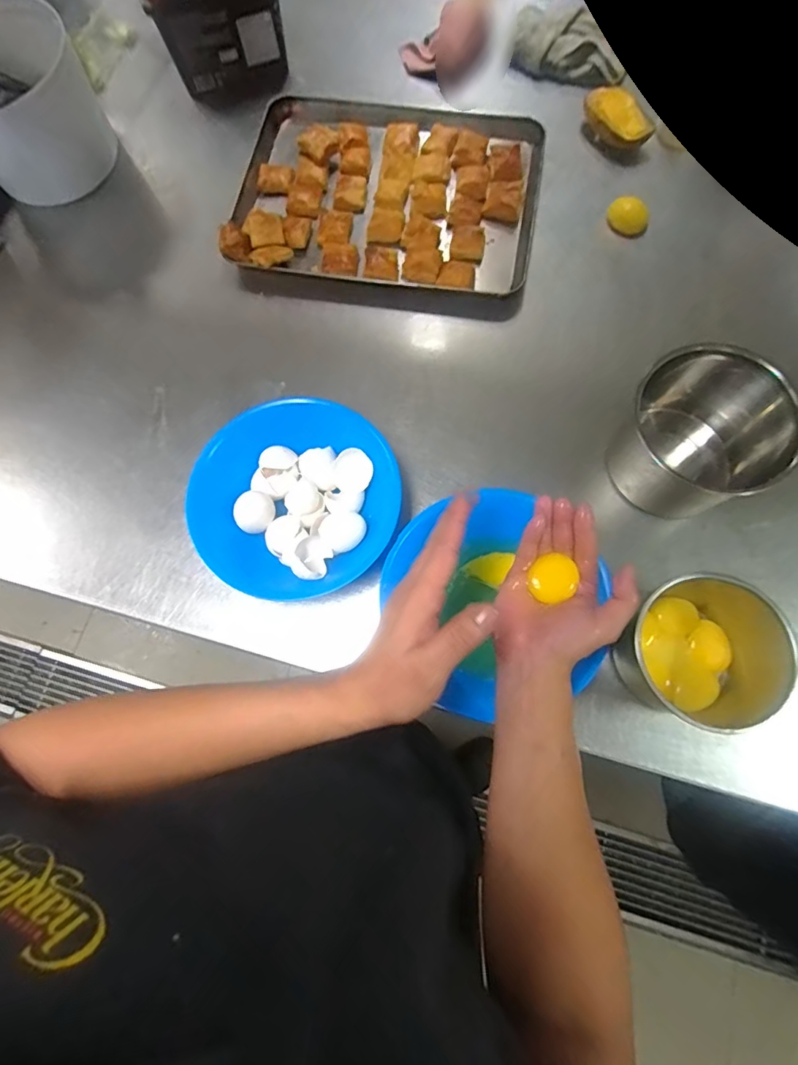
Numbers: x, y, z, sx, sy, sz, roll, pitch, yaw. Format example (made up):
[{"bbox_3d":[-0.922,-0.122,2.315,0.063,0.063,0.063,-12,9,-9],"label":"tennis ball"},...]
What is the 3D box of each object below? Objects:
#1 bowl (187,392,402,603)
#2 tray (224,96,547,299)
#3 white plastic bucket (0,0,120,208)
[{"bbox_3d":[-0.109,-0.032,0.539,0.207,0.071,0.210,-1,75,2],"label":"bowl"},{"bbox_3d":[-0.013,-0.472,0.696,0.405,0.032,0.315,6,75,4],"label":"tray"},{"bbox_3d":[-0.501,-0.561,0.673,0.194,0.159,0.188,-1,75,2],"label":"white plastic bucket"}]

